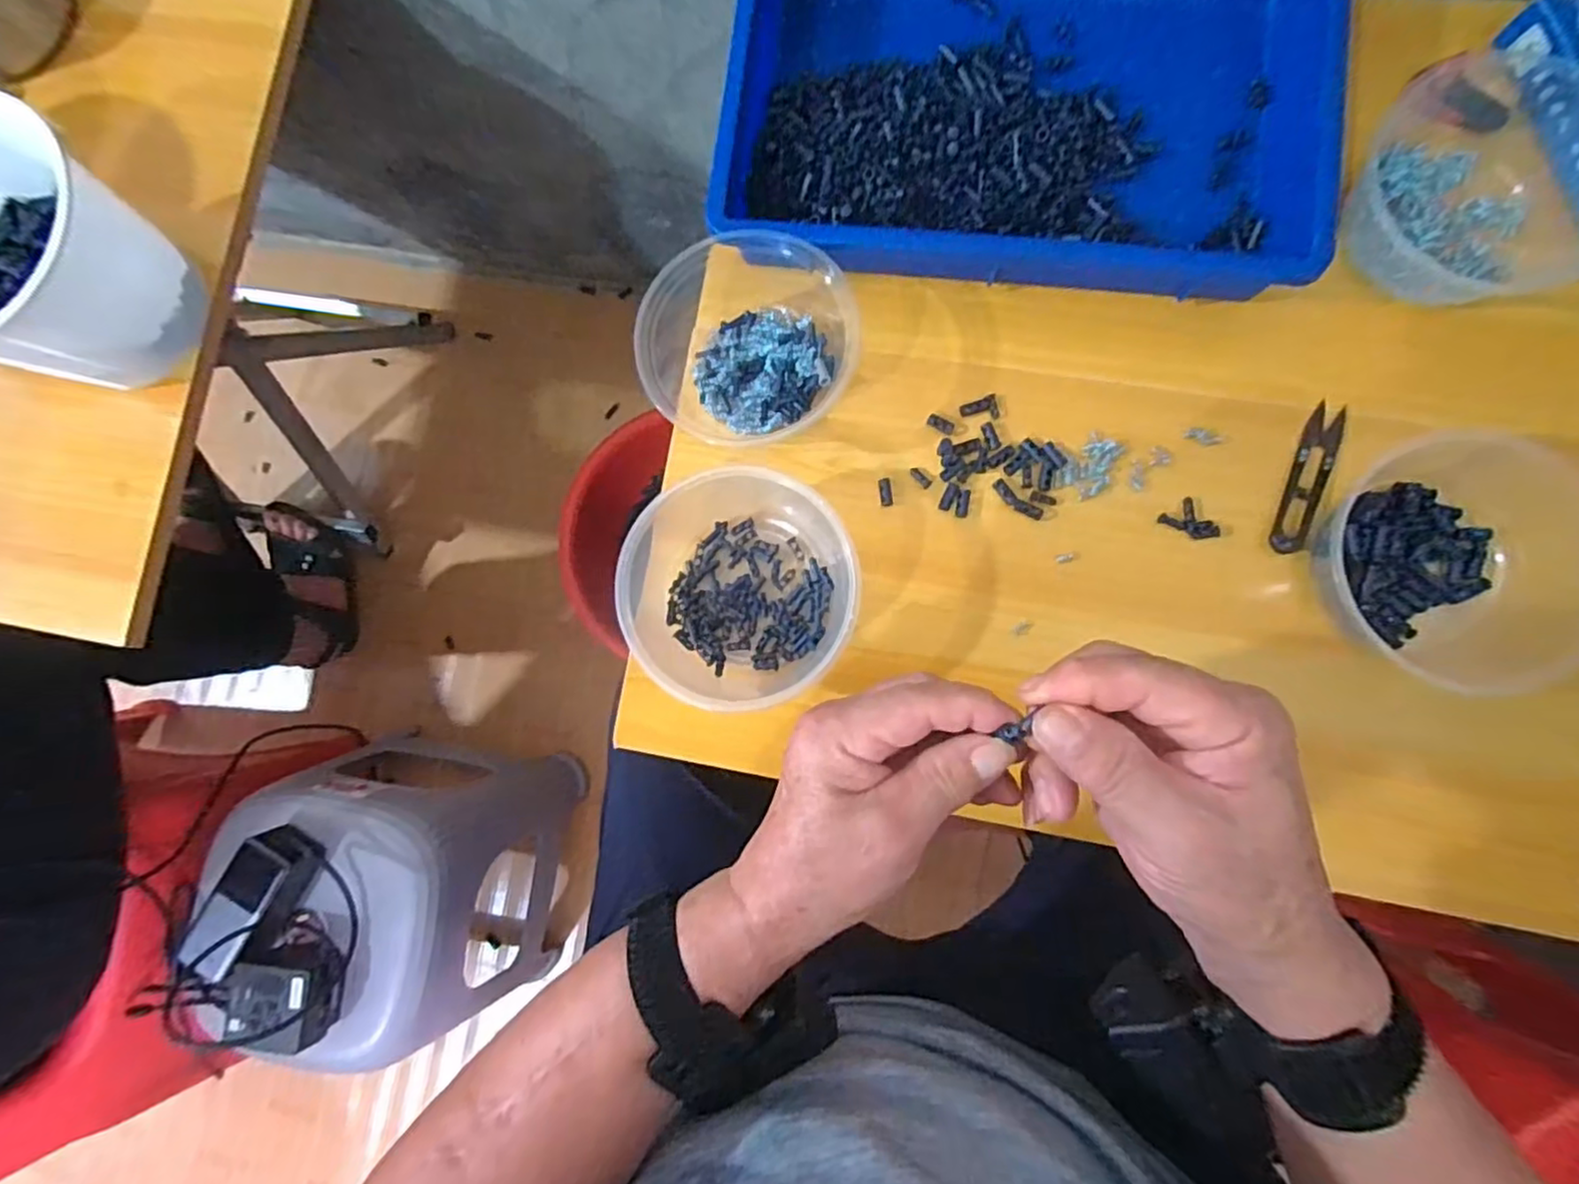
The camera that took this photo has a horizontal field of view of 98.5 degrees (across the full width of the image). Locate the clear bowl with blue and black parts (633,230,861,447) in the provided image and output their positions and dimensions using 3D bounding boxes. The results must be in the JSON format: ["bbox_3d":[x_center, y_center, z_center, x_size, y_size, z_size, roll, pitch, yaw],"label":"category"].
[{"bbox_3d":[-0.023,-0.172,0.444,0.132,0.057,0.124,0,85,5],"label":"clear bowl with blue and black parts"}]

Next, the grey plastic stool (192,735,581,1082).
[{"bbox_3d":[-0.454,0.344,0.844,0.263,0.363,0.265,5,85,5],"label":"grey plastic stool"}]

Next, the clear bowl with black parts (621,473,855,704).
[{"bbox_3d":[-0.034,-0.004,0.433,0.140,0.062,0.129,0,85,5],"label":"clear bowl with black parts"}]

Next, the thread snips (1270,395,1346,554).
[{"bbox_3d":[0.328,-0.071,0.428,0.023,0.005,0.098,19,87,6],"label":"thread snips"}]

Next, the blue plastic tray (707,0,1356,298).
[{"bbox_3d":[0.145,-0.326,0.438,0.362,0.058,0.246,8,86,6],"label":"blue plastic tray"}]

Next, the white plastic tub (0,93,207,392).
[{"bbox_3d":[-0.512,-0.227,0.462,0.160,0.105,0.149,0,85,5],"label":"white plastic tub"}]

